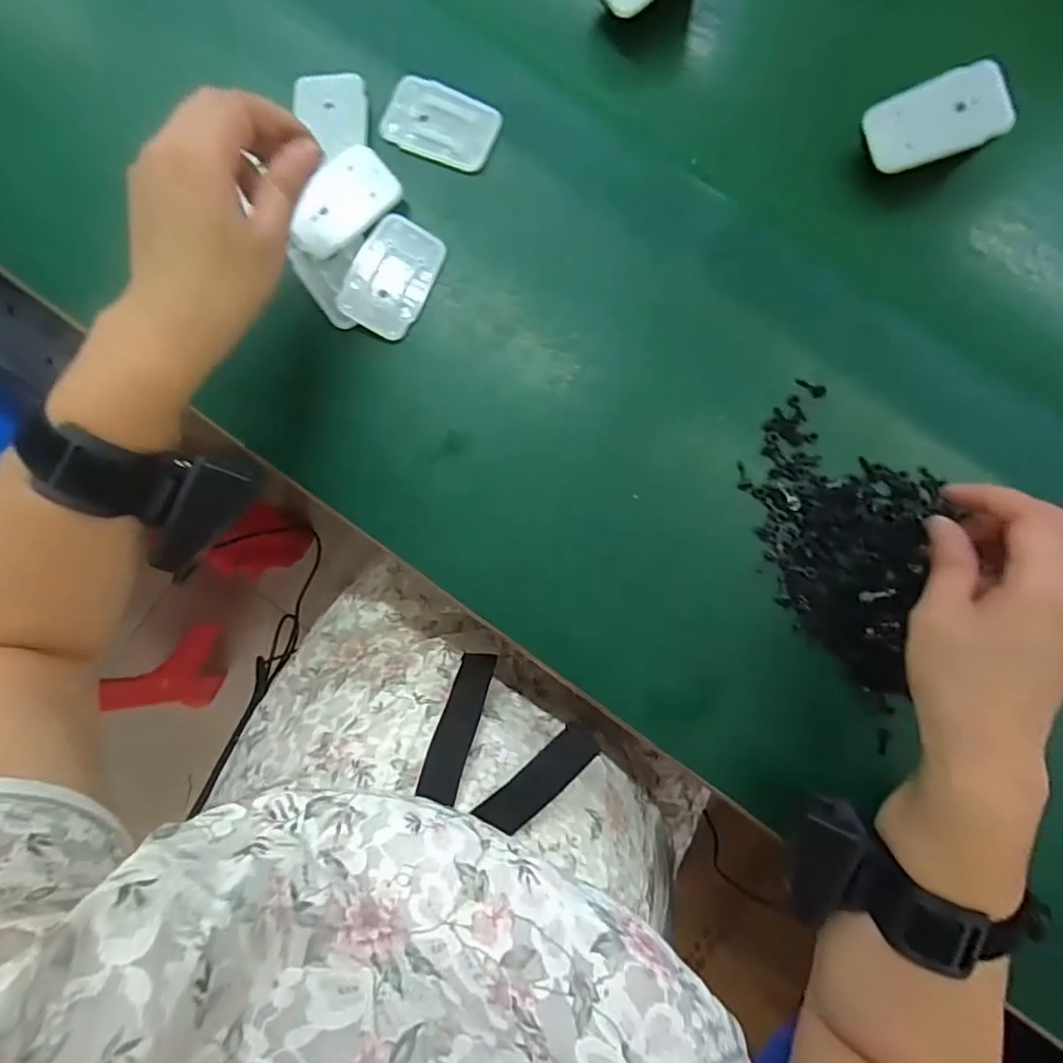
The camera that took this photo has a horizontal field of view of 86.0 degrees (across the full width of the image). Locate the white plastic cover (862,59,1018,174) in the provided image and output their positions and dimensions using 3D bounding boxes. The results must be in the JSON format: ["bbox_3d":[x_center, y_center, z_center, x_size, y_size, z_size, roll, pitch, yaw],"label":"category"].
[{"bbox_3d":[0.233,-0.238,0.329,0.069,0.005,0.045,-10,89,21],"label":"white plastic cover"}]

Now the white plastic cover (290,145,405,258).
[{"bbox_3d":[-0.114,-0.197,0.340,0.068,0.012,0.042,-42,86,-3],"label":"white plastic cover"}]

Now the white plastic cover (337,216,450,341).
[{"bbox_3d":[-0.084,-0.155,0.345,0.046,0.009,0.069,24,85,3],"label":"white plastic cover"}]

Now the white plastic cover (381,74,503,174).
[{"bbox_3d":[-0.056,-0.254,0.356,0.069,0.010,0.044,19,85,2],"label":"white plastic cover"}]

